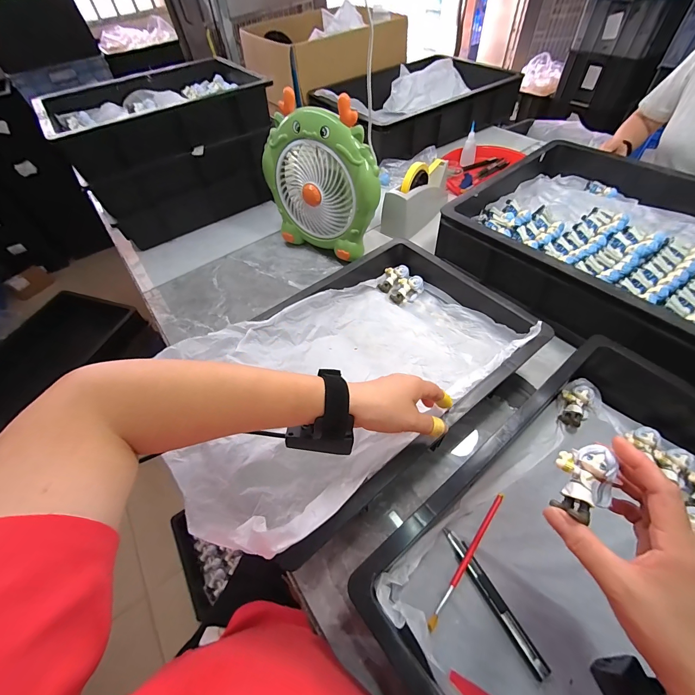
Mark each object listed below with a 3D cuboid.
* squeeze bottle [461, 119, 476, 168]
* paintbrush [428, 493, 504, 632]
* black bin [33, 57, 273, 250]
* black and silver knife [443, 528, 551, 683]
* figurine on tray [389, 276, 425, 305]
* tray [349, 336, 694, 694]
[{"bbox_3d":[0.353,-0.578,0.910,0.040,0.091,0.051,14,55,15],"label":"squeeze bottle"},{"bbox_3d":[0.137,0.235,0.357,0.008,0.011,0.163,33,62,26],"label":"paintbrush"},{"bbox_3d":[-0.460,-0.532,0.871,0.447,0.278,0.402,-27,55,-15],"label":"black bin"},{"bbox_3d":[0.153,0.264,0.338,0.015,0.008,0.139,-25,55,-14],"label":"black and silver knife"},{"bbox_3d":[0.107,-0.106,0.582,0.060,0.029,0.039,-33,57,-19],"label":"figurine on tray"},{"bbox_3d":[0.289,0.203,0.322,0.486,0.100,0.313,-34,57,-20],"label":"tray"}]

